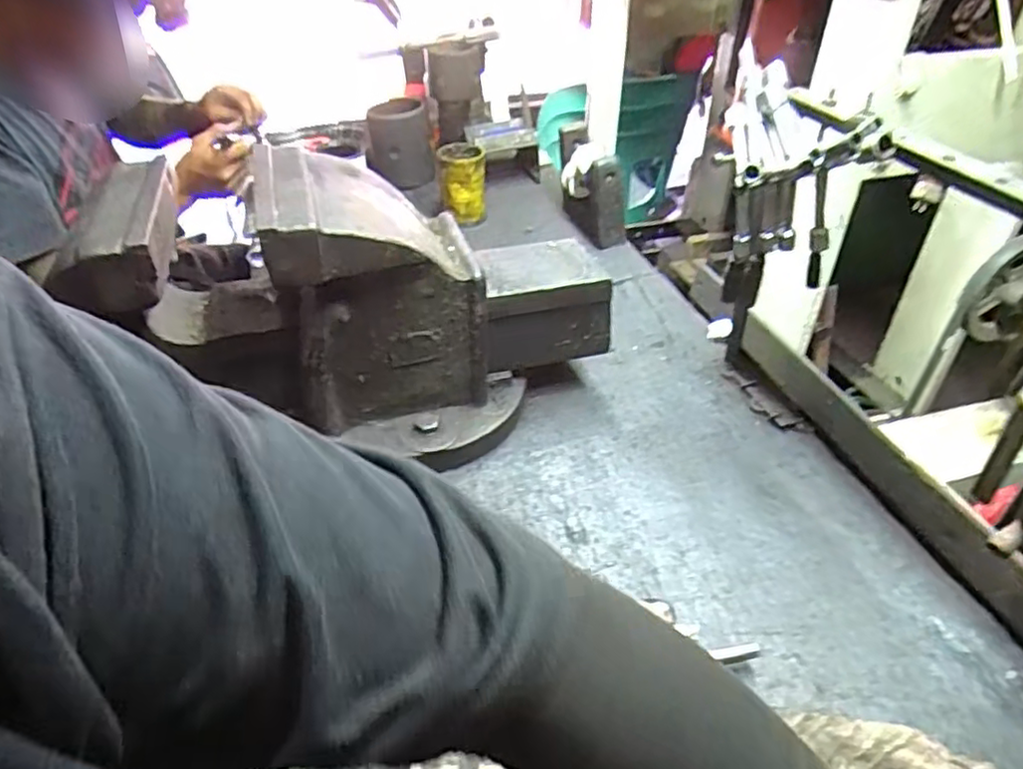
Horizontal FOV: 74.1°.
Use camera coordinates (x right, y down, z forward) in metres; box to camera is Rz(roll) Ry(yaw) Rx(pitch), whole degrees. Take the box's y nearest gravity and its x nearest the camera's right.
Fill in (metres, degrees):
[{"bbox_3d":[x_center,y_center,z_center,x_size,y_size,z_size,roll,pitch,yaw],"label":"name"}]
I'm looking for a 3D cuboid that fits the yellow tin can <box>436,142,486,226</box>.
[{"bbox_3d":[-0.082,-0.330,1.144,0.072,0.131,0.071,1,39,-1],"label":"yellow tin can"}]

